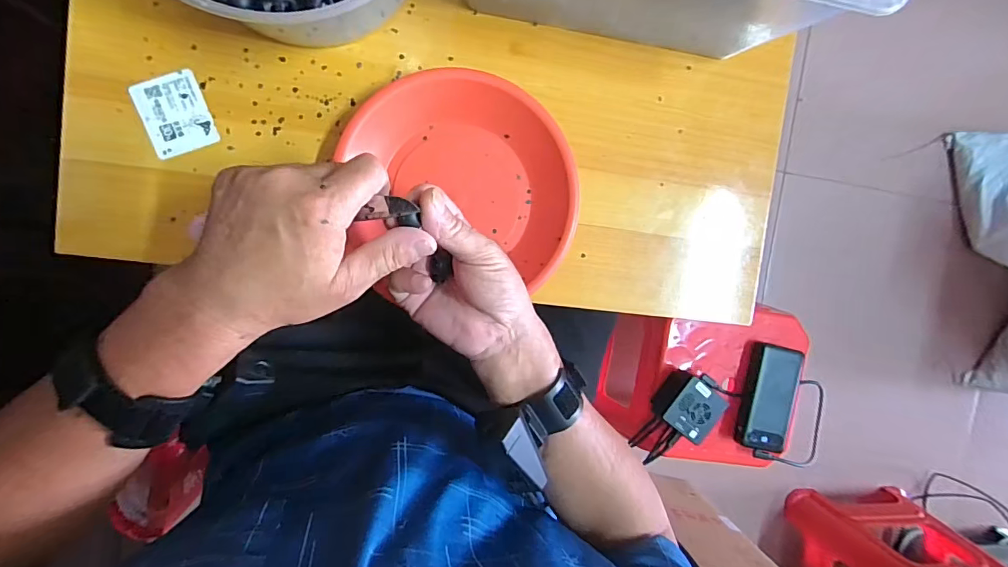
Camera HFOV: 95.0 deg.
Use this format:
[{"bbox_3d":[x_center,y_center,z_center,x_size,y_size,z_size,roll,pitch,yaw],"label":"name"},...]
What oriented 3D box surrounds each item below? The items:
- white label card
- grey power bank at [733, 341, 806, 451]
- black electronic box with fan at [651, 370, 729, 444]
[{"bbox_3d":[-0.262,-0.135,0.368,0.050,0.004,0.060,-21,97,-6],"label":"white label card"},{"bbox_3d":[0.403,0.173,0.695,0.079,0.033,0.156,10,93,-9],"label":"grey power bank"},{"bbox_3d":[0.270,0.172,0.675,0.086,0.048,0.091,34,89,-9],"label":"black electronic box with fan"}]

